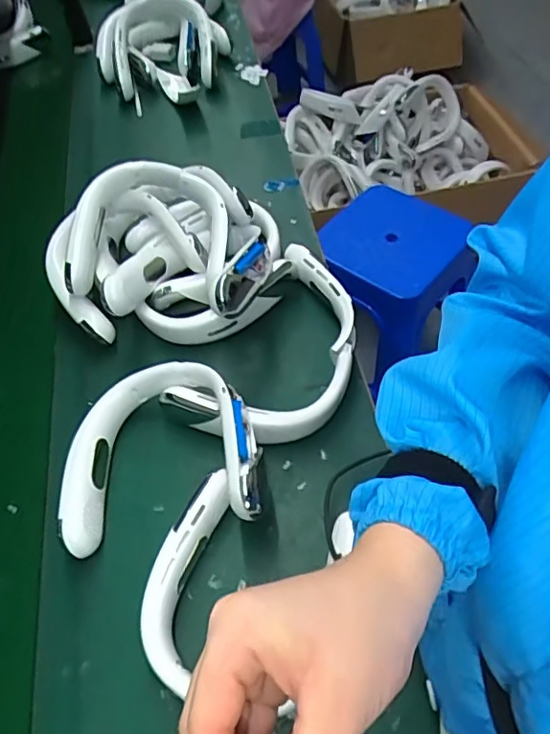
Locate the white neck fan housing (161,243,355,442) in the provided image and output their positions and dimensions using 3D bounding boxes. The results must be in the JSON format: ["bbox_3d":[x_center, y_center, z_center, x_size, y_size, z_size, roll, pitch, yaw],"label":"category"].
[{"bbox_3d":[0.017,-0.018,0.700,0.179,0.060,0.282,27,61,22],"label":"white neck fan housing"}]

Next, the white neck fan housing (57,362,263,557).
[{"bbox_3d":[-0.123,0.088,0.609,0.205,0.053,0.192,-17,52,12],"label":"white neck fan housing"}]

